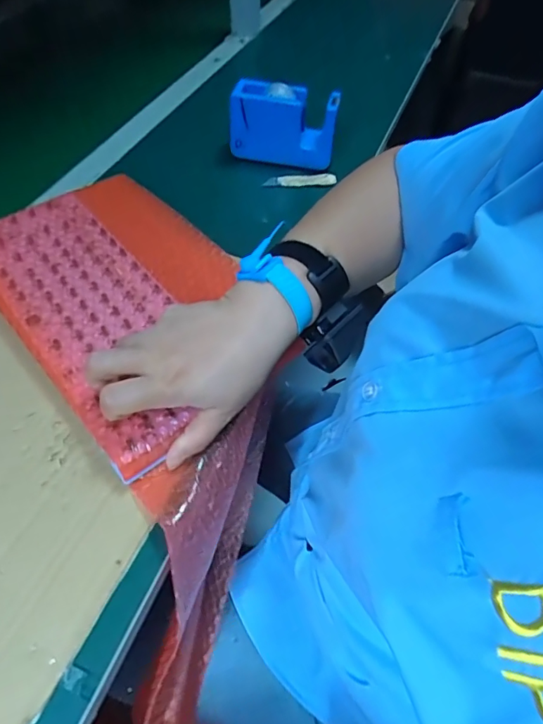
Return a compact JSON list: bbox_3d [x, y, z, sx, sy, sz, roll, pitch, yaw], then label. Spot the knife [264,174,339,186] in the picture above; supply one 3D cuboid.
[{"bbox_3d":[0.035,-0.227,0.594,0.089,0.007,0.012,0,54,-3],"label":"knife"}]

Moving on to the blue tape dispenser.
[{"bbox_3d":[0.016,-0.297,0.594,0.130,0.077,0.043,12,54,5],"label":"blue tape dispenser"}]

